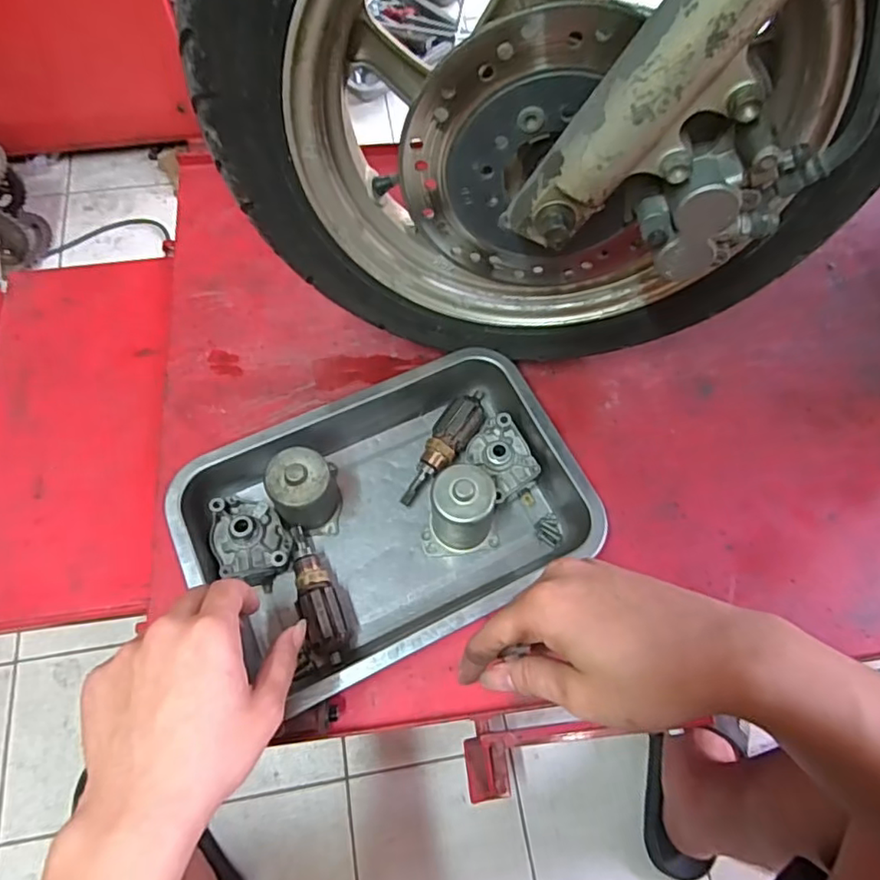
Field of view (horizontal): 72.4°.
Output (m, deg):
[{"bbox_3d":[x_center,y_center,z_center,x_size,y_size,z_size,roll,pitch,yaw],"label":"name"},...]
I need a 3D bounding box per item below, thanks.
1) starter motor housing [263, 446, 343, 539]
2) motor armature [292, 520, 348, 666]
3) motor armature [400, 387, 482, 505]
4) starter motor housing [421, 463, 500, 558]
[{"bbox_3d":[-0.108,0.038,0.485,0.048,0.073,0.062,-8,66,-6],"label":"starter motor housing"},{"bbox_3d":[-0.096,0.116,0.465,0.029,0.026,0.107,-19,58,-11],"label":"motor armature"},{"bbox_3d":[0.003,0.007,0.525,0.033,0.032,0.115,30,68,11],"label":"motor armature"},{"bbox_3d":[0.017,0.057,0.476,0.060,0.071,0.051,-7,66,-5],"label":"starter motor housing"}]

